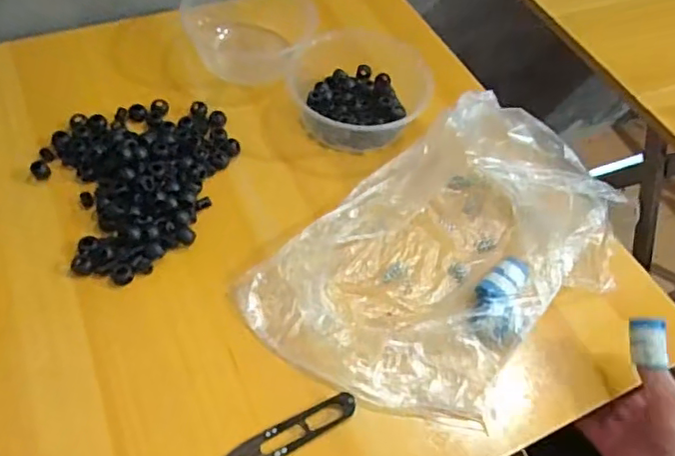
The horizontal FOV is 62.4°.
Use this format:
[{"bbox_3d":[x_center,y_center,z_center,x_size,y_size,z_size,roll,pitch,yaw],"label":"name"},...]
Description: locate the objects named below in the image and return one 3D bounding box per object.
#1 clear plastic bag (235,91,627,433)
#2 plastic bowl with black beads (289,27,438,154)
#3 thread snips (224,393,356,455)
[{"bbox_3d":[0.089,0.021,0.462,0.295,0.067,0.197,-36,66,-26],"label":"clear plastic bag"},{"bbox_3d":[0.022,-0.146,0.586,0.137,0.042,0.134,23,56,10],"label":"plastic bowl with black beads"},{"bbox_3d":[-0.033,0.146,0.397,0.102,0.007,0.020,-21,60,-19],"label":"thread snips"}]

